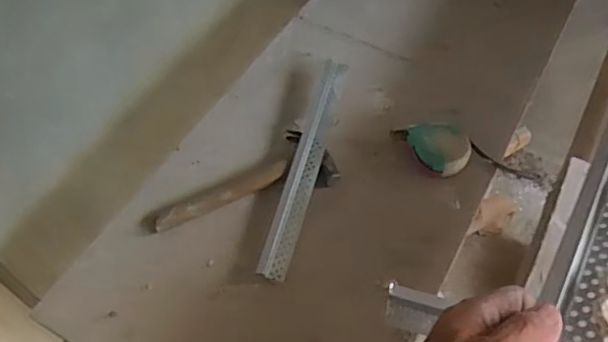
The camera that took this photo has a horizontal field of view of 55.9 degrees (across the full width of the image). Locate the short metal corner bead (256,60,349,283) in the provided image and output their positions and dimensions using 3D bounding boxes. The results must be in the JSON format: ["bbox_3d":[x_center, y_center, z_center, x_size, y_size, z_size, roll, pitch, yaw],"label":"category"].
[{"bbox_3d":[0.005,-0.014,0.795,0.038,0.015,0.346,12,60,9],"label":"short metal corner bead"}]

